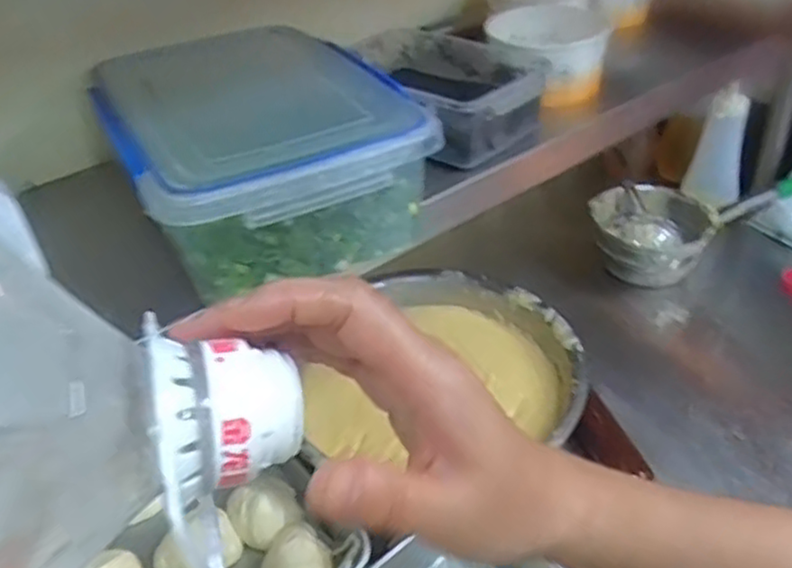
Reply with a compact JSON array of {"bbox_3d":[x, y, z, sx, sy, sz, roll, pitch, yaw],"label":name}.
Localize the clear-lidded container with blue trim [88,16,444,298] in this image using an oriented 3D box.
[{"bbox_3d":[-0.104,-0.099,0.569,0.206,0.097,0.237,-20,40,-21],"label":"clear-lidded container with blue trim"}]

